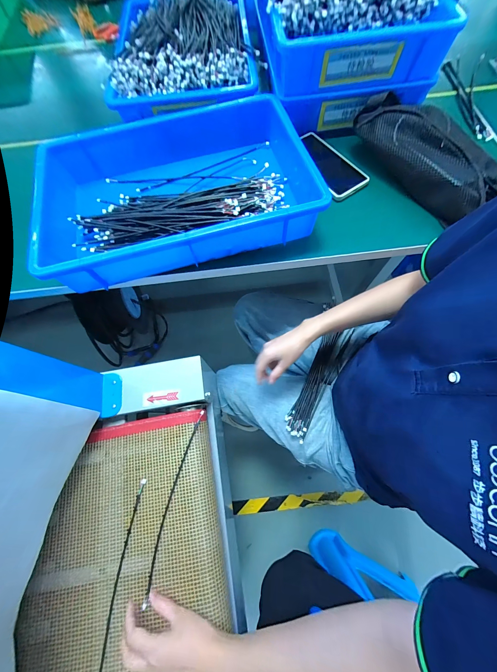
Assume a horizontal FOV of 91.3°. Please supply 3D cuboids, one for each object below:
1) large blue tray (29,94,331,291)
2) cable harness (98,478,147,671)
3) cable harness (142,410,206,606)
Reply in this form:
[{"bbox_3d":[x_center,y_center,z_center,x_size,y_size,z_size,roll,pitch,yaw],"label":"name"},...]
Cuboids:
[{"bbox_3d":[-0.111,-0.249,0.415,0.410,0.077,0.284,-14,70,-3],"label":"large blue tray"},{"bbox_3d":[-0.196,0.373,0.364,0.015,0.012,0.279,5,70,4],"label":"cable harness"},{"bbox_3d":[-0.121,0.258,0.404,0.015,0.008,0.265,13,70,7],"label":"cable harness"}]

